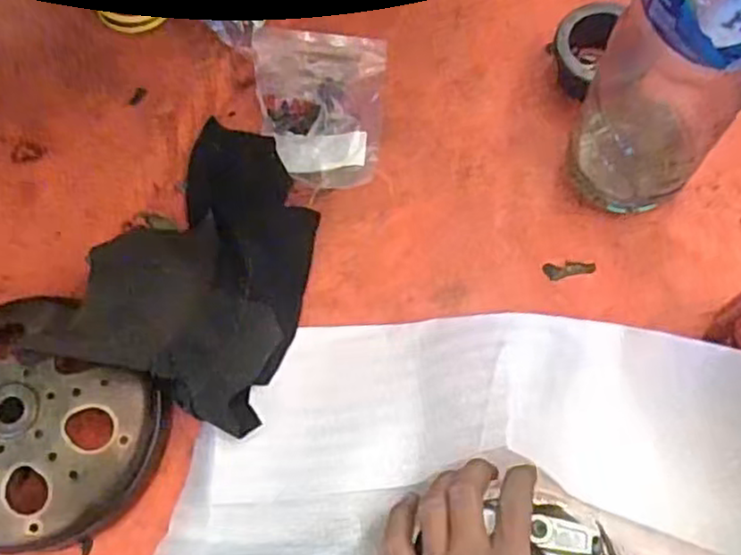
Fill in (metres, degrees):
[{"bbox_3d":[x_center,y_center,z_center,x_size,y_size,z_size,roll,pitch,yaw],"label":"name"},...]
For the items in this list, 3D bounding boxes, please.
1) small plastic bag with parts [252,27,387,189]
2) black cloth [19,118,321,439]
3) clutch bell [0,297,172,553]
[{"bbox_3d":[-0.038,-0.126,0.527,0.095,0.024,0.136,-1,69,3],"label":"small plastic bag with parts"},{"bbox_3d":[-0.100,-0.011,0.463,0.120,0.071,0.196,18,71,10],"label":"black cloth"},{"bbox_3d":[-0.208,0.096,0.439,0.143,0.049,0.139,-1,69,3],"label":"clutch bell"}]

